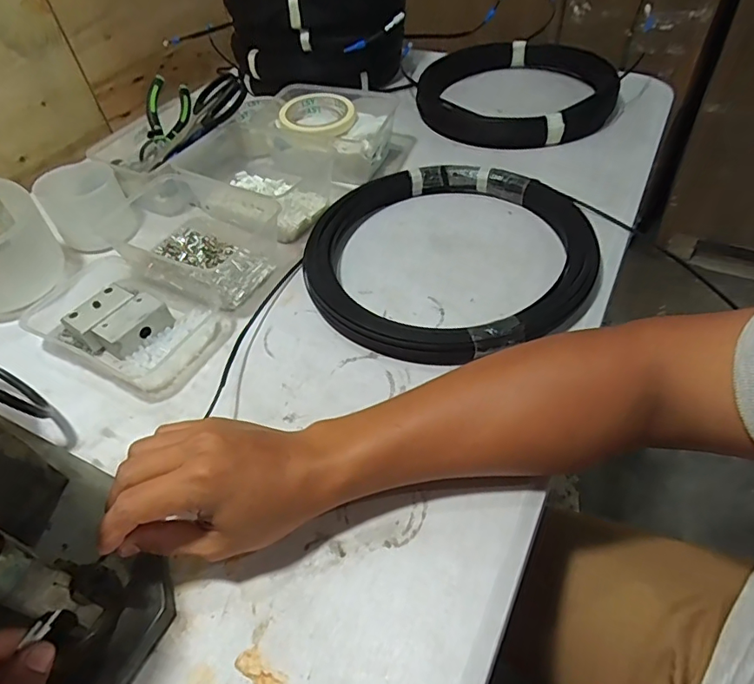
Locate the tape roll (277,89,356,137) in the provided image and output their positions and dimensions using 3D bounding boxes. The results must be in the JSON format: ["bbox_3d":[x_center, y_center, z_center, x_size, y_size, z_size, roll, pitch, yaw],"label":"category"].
[{"bbox_3d":[-0.080,-0.296,0.649,0.103,0.020,0.102,-2,44,2],"label":"tape roll"}]

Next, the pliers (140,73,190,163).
[{"bbox_3d":[-0.280,-0.296,0.662,0.053,0.022,0.109,8,88,-18],"label":"pliers"}]

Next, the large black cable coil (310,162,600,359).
[{"bbox_3d":[0.072,-0.095,0.524,0.288,0.039,0.279,-2,44,2],"label":"large black cable coil"}]

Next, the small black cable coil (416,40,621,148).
[{"bbox_3d":[0.207,-0.374,0.745,0.272,0.062,0.269,-2,44,2],"label":"small black cable coil"}]

